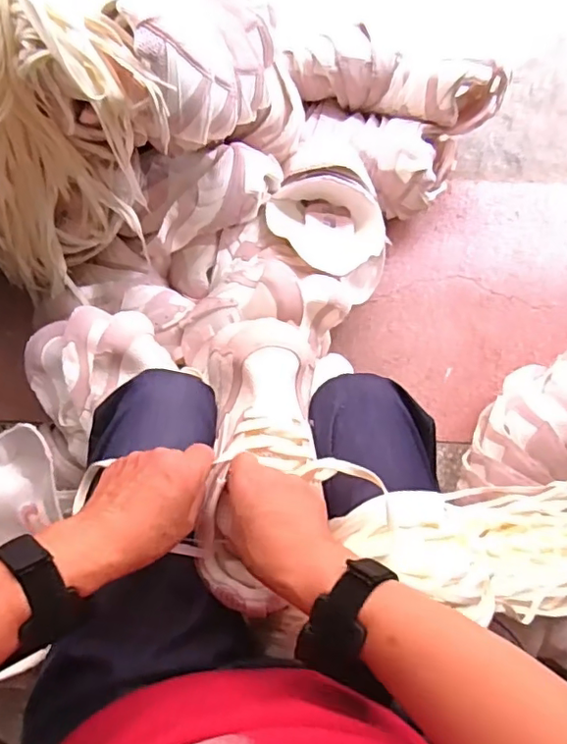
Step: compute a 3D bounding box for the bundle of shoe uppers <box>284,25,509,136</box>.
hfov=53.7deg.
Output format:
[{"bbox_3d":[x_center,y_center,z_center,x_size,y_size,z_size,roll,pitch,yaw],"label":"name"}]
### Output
[{"bbox_3d":[0.179,-0.471,0.898,0.333,0.124,0.098,17,75,4],"label":"bundle of shoe uppers"}]

